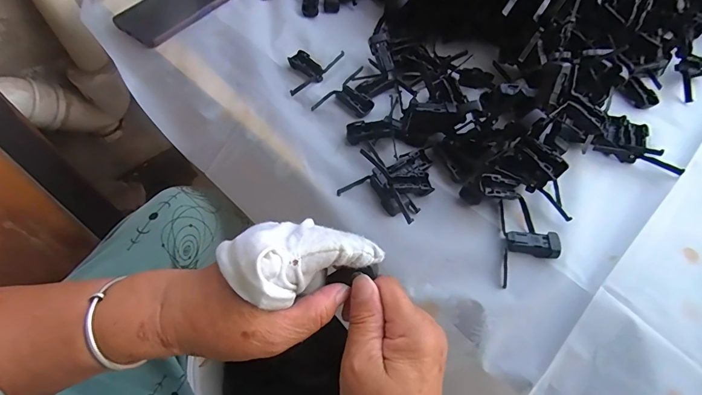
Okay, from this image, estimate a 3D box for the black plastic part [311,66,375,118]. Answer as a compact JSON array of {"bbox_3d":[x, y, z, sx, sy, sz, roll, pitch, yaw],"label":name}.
[{"bbox_3d":[0.001,-0.109,0.427,0.050,0.014,0.078,39,67,19],"label":"black plastic part"}]

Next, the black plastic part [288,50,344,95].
[{"bbox_3d":[-0.050,-0.157,0.454,0.081,0.011,0.051,-35,67,-19],"label":"black plastic part"}]

